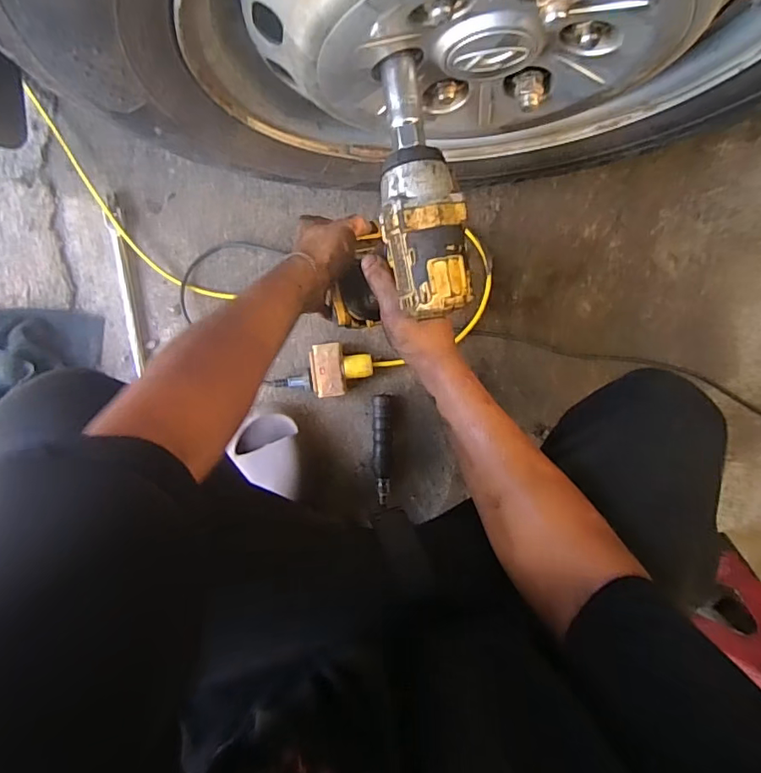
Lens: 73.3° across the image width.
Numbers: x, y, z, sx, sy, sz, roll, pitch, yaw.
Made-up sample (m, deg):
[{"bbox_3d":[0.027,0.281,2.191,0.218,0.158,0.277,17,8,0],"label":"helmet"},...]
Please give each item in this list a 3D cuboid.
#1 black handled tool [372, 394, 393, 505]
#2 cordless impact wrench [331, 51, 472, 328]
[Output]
[{"bbox_3d":[0.003,0.093,0.769,0.030,0.034,0.160,0,95,-3],"label":"black handled tool"},{"bbox_3d":[0.008,-0.156,0.467,0.093,0.192,0.195,-5,95,-6],"label":"cordless impact wrench"}]

